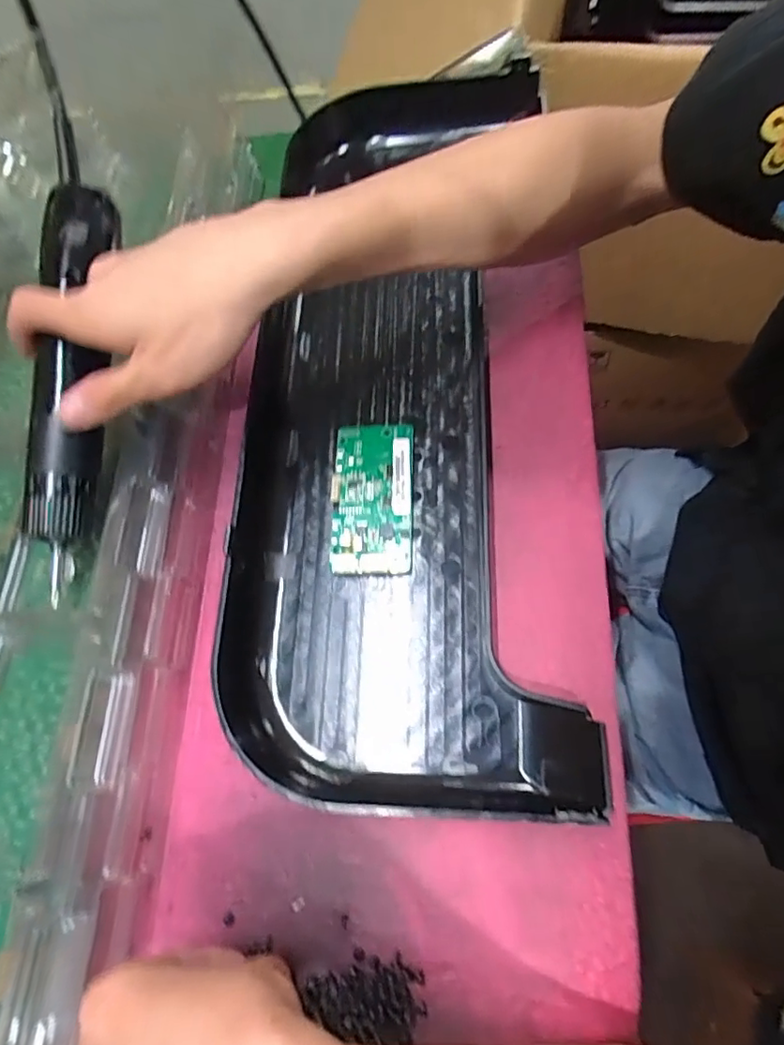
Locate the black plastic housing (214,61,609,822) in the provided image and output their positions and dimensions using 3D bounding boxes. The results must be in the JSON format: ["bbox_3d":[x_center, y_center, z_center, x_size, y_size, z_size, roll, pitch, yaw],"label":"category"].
[{"bbox_3d":[0.011,-0.091,0.363,0.208,0.046,0.489,0,67,9],"label":"black plastic housing"}]

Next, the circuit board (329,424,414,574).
[{"bbox_3d":[-0.012,-0.016,0.346,0.048,0.007,0.095,-2,67,8],"label":"circuit board"}]

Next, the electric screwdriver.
[{"bbox_3d":[-0.169,-0.074,0.306,0.036,0.028,0.217,-2,79,2],"label":"electric screwdriver"}]

